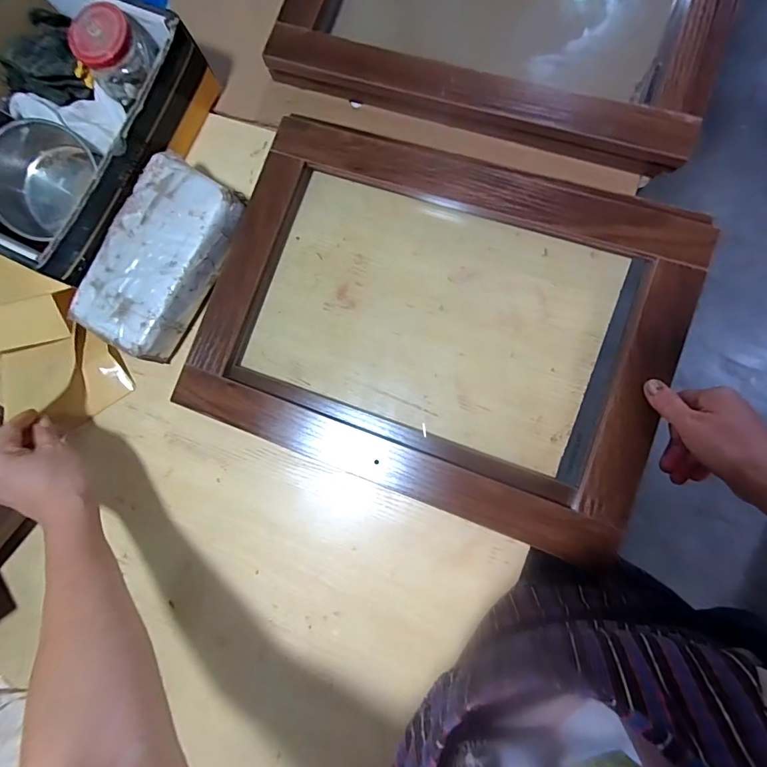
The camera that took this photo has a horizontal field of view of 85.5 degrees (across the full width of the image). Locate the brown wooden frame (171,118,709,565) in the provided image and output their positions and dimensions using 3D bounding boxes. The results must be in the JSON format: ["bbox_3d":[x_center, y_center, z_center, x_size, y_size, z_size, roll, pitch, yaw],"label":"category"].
[{"bbox_3d":[0.050,-0.068,0.430,0.470,0.033,0.359,19,87,8],"label":"brown wooden frame"}]

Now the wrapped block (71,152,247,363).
[{"bbox_3d":[-0.243,-0.133,0.462,0.106,0.062,0.208,31,89,9],"label":"wrapped block"}]

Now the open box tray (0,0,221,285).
[{"bbox_3d":[-0.359,-0.280,0.461,0.218,0.102,0.287,25,88,8],"label":"open box tray"}]

